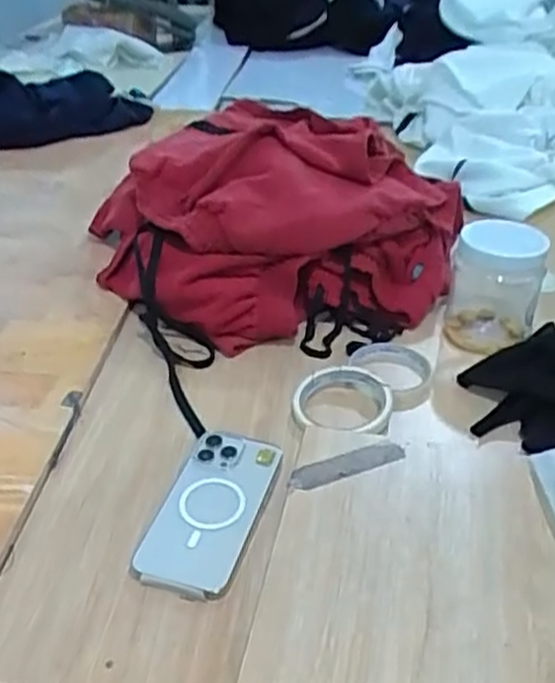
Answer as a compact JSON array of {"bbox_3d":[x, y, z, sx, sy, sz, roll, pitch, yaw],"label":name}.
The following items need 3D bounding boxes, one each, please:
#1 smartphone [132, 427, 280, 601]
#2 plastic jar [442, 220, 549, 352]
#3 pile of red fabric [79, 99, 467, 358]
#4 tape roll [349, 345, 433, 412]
[{"bbox_3d":[-0.053,0.135,0.593,0.082,0.015,0.158,11,36,15],"label":"smartphone"},{"bbox_3d":[0.239,-0.065,0.796,0.094,0.131,0.095,0,34,0],"label":"plastic jar"},{"bbox_3d":[-0.023,-0.155,0.888,0.342,0.167,0.406,-28,43,-35],"label":"pile of red fabric"},{"bbox_3d":[0.121,0.031,0.759,0.097,0.023,0.097,0,34,0],"label":"tape roll"}]

